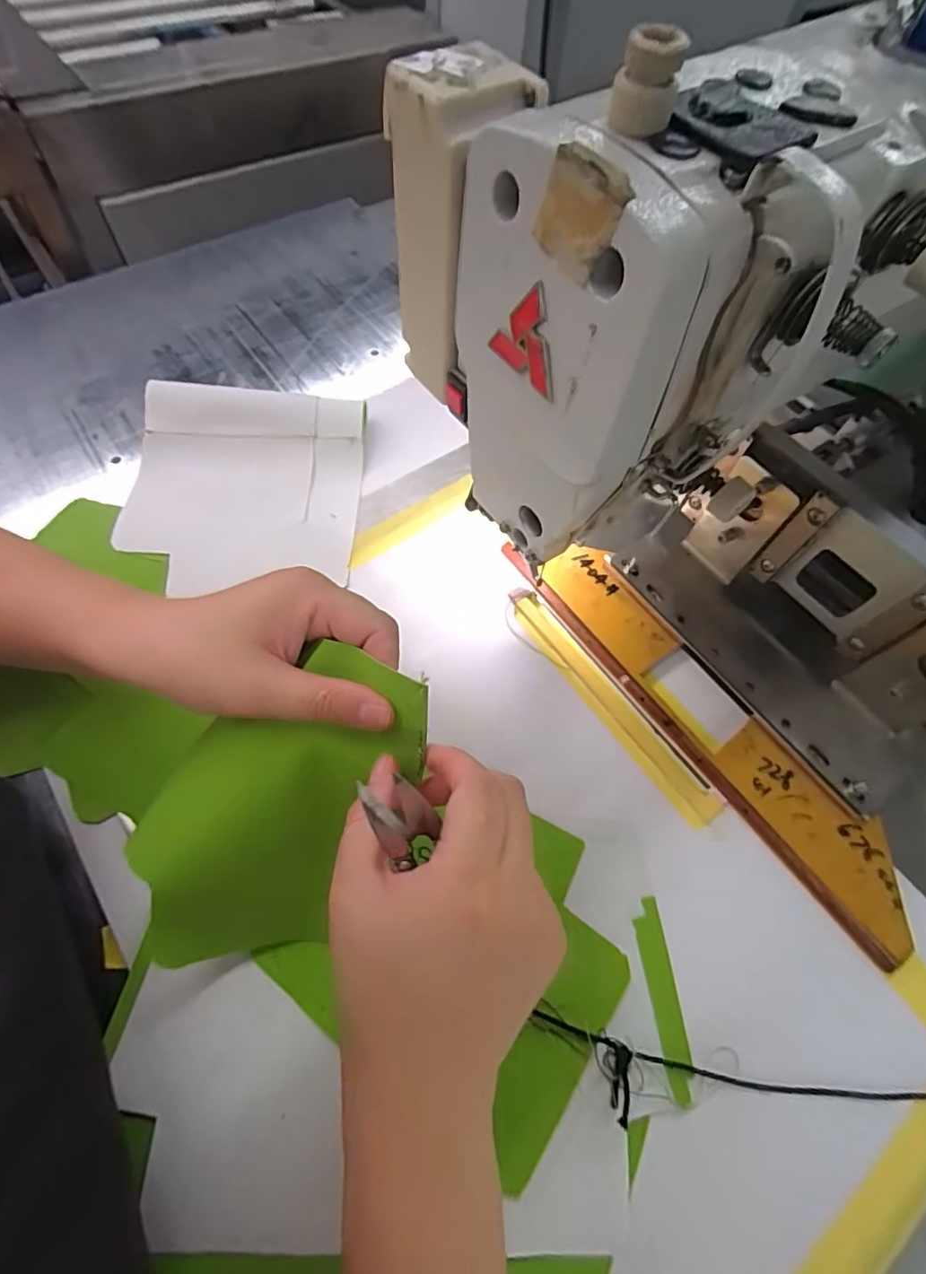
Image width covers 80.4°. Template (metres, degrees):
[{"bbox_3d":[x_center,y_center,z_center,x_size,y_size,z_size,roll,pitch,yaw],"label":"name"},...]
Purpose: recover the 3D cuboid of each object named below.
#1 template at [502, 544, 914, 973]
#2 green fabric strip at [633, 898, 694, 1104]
[{"bbox_3d":[0.154,0.049,0.356,0.052,0.010,0.315,-33,69,-17],"label":"template"},{"bbox_3d":[0.105,0.186,0.285,0.016,0.006,0.088,-3,64,-4],"label":"green fabric strip"}]

